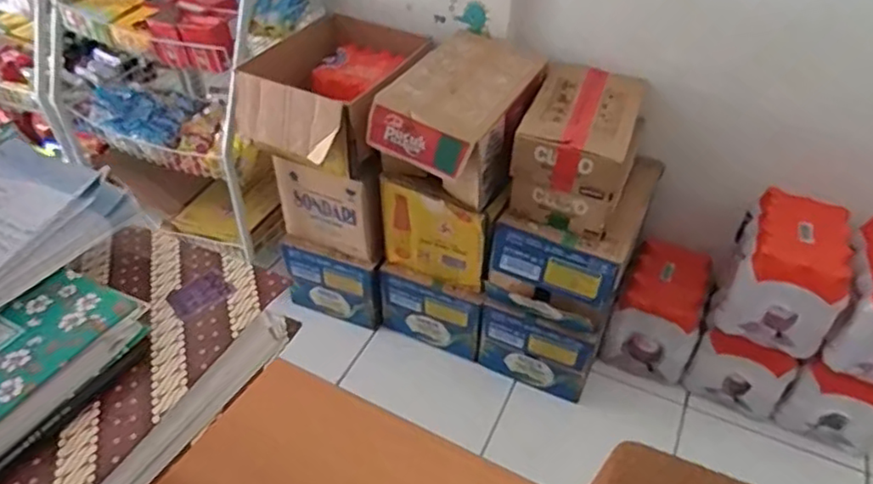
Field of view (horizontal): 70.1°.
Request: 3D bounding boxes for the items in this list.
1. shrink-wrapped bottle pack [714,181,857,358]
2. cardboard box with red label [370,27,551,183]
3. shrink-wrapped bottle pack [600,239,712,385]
[{"bbox_3d":[0.763,0.069,1.365,0.210,0.227,0.264,19,46,19],"label":"shrink-wrapped bottle pack"},{"bbox_3d":[0.060,-0.319,1.356,0.244,0.107,0.408,20,46,19],"label":"cardboard box with red label"},{"bbox_3d":[0.566,0.151,1.567,0.197,0.221,0.322,18,45,17],"label":"shrink-wrapped bottle pack"}]

